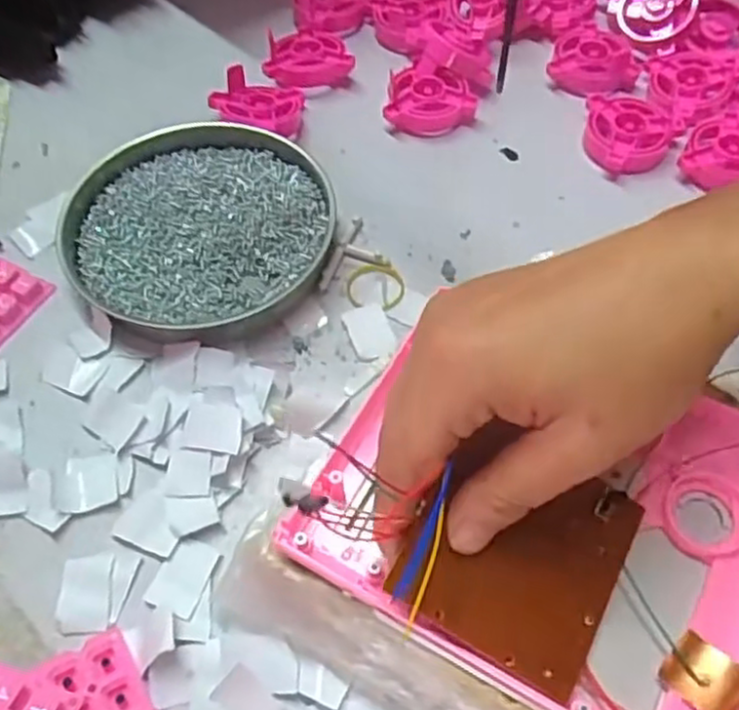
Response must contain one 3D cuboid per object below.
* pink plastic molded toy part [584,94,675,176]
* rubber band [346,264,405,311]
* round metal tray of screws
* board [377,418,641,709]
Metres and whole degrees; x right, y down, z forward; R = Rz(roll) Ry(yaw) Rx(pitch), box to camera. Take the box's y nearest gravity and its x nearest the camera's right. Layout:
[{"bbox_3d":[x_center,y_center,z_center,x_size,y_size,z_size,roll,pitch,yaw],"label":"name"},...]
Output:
[{"bbox_3d":[0.146,-0.127,0.416,0.051,0.017,0.046,25,62,15],"label":"pink plastic molded toy part"},{"bbox_3d":[0.003,-0.035,0.369,0.029,0.004,0.029,0,59,0],"label":"rubber band"},{"bbox_3d":[-0.091,-0.072,0.379,0.135,0.017,0.120,-25,62,-14],"label":"round metal tray of screws"},{"bbox_3d":[0.051,0.065,0.241,0.073,0.010,0.070,33,73,-4],"label":"board"}]

